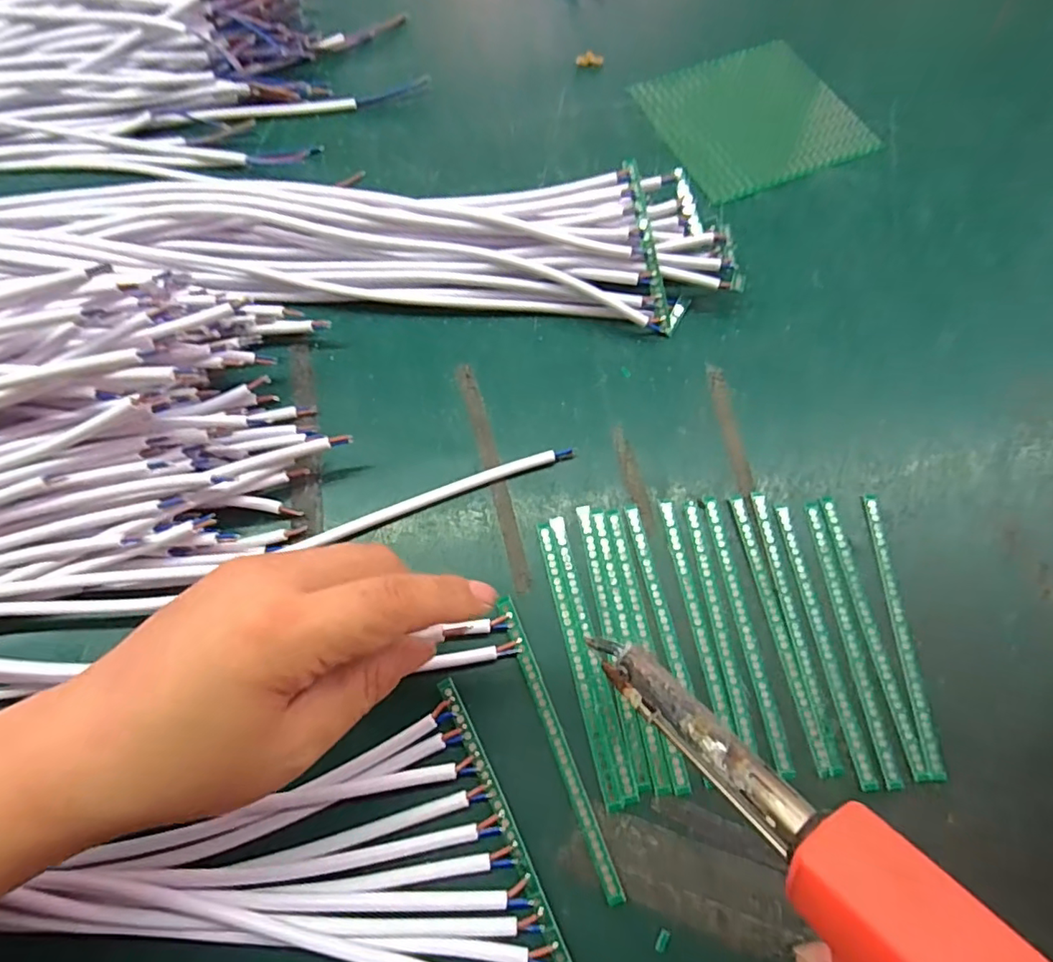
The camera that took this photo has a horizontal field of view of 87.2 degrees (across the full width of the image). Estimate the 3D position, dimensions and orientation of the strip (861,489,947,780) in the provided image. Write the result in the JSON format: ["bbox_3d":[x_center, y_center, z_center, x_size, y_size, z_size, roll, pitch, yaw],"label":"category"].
[{"bbox_3d":[0.184,0.071,0.271,0.009,0.004,0.134,1,68,1],"label":"strip"}]

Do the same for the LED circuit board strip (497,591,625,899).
[{"bbox_3d":[0.014,0.118,0.253,0.008,0.005,0.133,-20,69,-8],"label":"LED circuit board strip"}]

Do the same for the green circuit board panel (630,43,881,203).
[{"bbox_3d":[0.165,-0.270,0.407,0.134,0.004,0.134,-22,69,-8],"label":"green circuit board panel"}]

